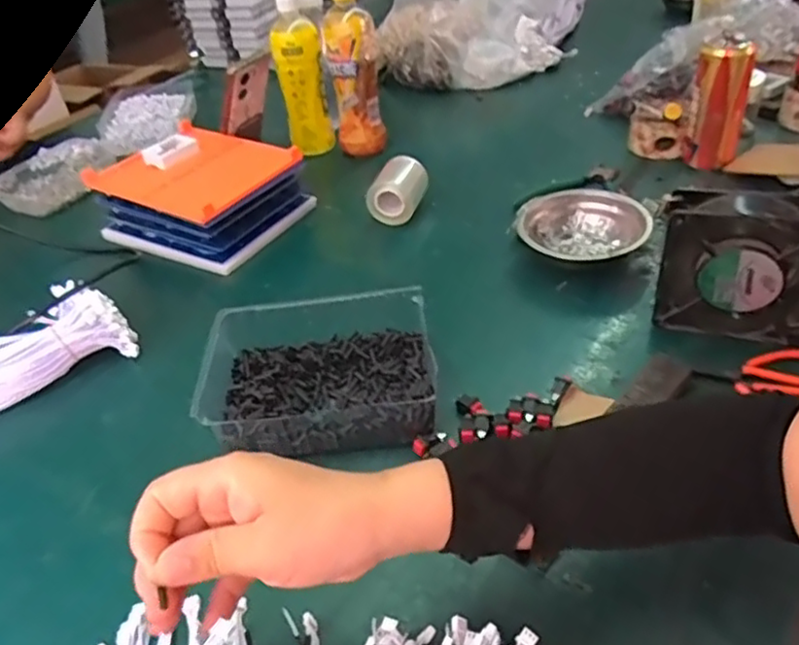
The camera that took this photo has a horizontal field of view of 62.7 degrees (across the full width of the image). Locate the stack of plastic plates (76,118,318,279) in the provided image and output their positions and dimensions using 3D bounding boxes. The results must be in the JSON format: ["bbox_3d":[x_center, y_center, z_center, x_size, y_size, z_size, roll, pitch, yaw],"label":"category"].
[{"bbox_3d":[-0.232,-0.153,0.787,0.195,0.093,0.172,20,45,29],"label":"stack of plastic plates"}]

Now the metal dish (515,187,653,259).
[{"bbox_3d":[0.187,-0.094,0.679,0.126,0.042,0.105,2,39,9],"label":"metal dish"}]

